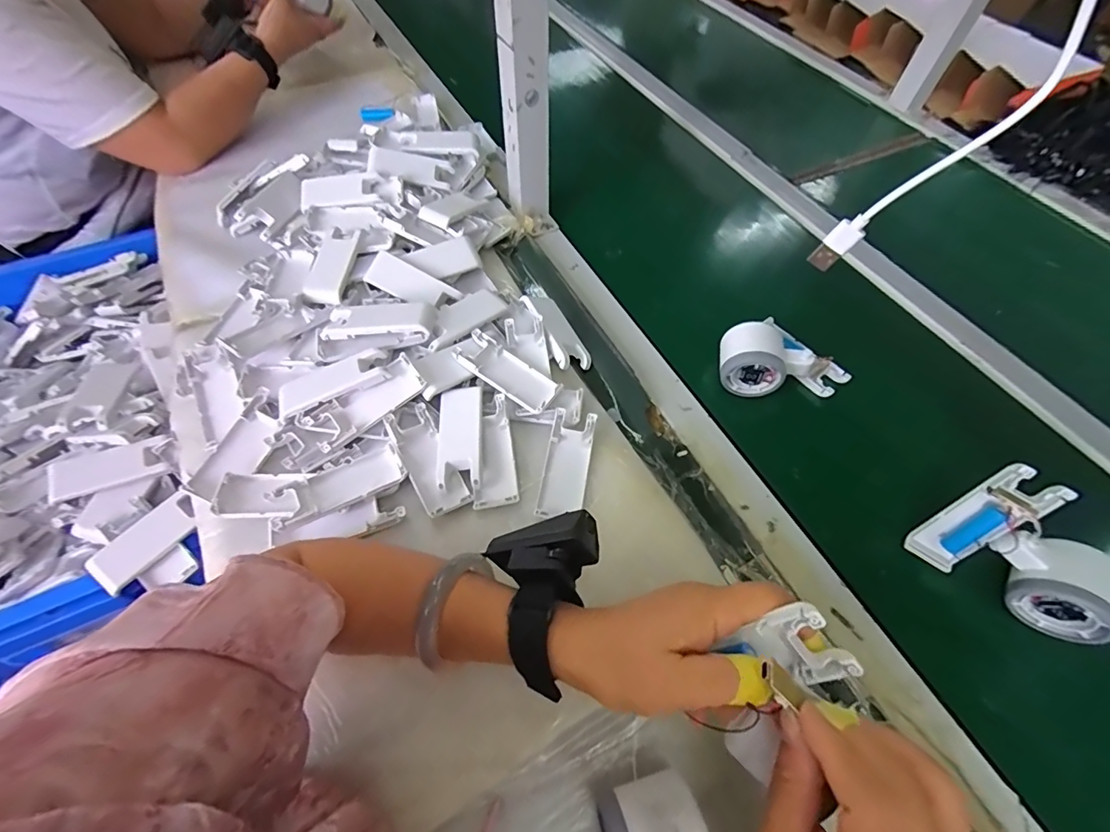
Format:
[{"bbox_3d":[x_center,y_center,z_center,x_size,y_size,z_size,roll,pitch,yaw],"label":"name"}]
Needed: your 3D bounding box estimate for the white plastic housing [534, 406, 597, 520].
[{"bbox_3d":[0.011,0.042,0.408,0.039,0.014,0.098,9,59,5],"label":"white plastic housing"}]

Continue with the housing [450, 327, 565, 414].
[{"bbox_3d":[-0.046,-0.043,0.442,0.101,0.016,0.042,32,64,18],"label":"housing"}]

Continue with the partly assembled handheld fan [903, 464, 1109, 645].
[{"bbox_3d":[0.359,0.102,0.350,0.118,0.088,0.052,35,64,19],"label":"partly assembled handheld fan"}]

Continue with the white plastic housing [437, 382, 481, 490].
[{"bbox_3d":[-0.086,0.017,0.421,0.038,0.010,0.097,-2,58,-2],"label":"white plastic housing"}]

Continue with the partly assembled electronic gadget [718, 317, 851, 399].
[{"bbox_3d":[0.233,-0.049,0.471,0.132,0.065,0.059,10,59,6],"label":"partly assembled electronic gadget"}]

